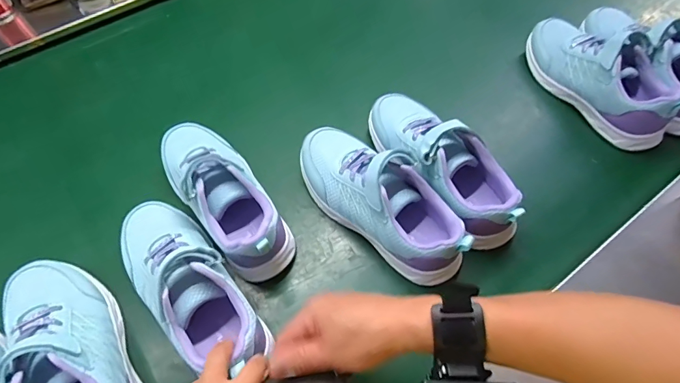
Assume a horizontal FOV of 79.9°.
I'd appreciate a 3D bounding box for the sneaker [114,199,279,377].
[{"bbox_3d":[-0.157,0.089,0.415,0.083,0.085,0.219,-37,60,-22],"label":"sneaker"}]

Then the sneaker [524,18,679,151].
[{"bbox_3d":[0.364,-0.167,0.574,0.082,0.094,0.238,-23,60,-15],"label":"sneaker"}]

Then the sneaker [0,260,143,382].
[{"bbox_3d":[-0.254,0.159,0.381,0.086,0.074,0.238,-28,61,-18],"label":"sneaker"}]

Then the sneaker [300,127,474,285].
[{"bbox_3d":[0.043,0.005,0.469,0.231,0.100,0.082,40,65,22],"label":"sneaker"}]

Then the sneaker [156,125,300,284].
[{"bbox_3d":[-0.140,-0.001,0.483,0.086,0.085,0.233,-30,62,-19],"label":"sneaker"}]

